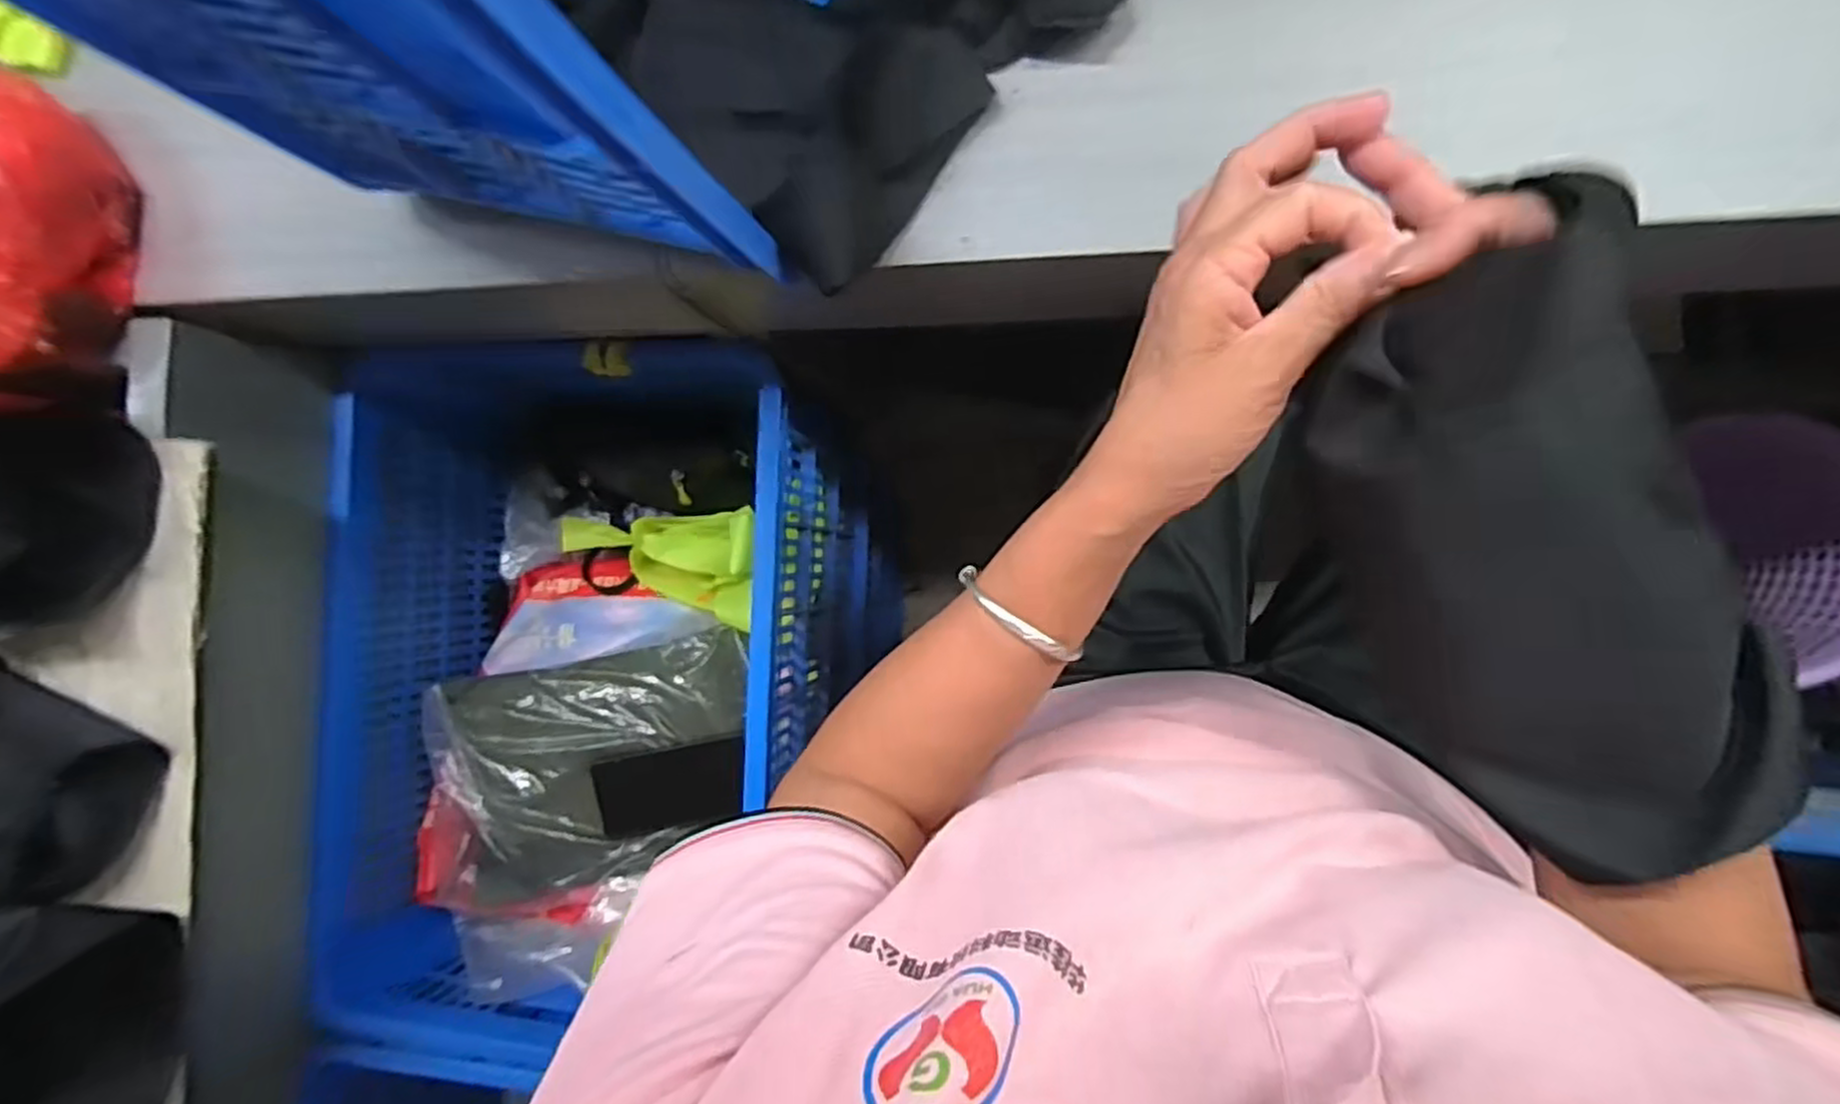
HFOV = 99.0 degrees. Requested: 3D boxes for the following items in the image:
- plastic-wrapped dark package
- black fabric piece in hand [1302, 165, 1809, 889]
[{"bbox_3d":[-0.324,0.216,0.774,0.307,0.057,0.225,-11,95,-7],"label":"plastic-wrapped dark package"},{"bbox_3d":[0.211,0.009,0.280,0.114,0.034,0.222,-23,102,36],"label":"black fabric piece in hand"}]

